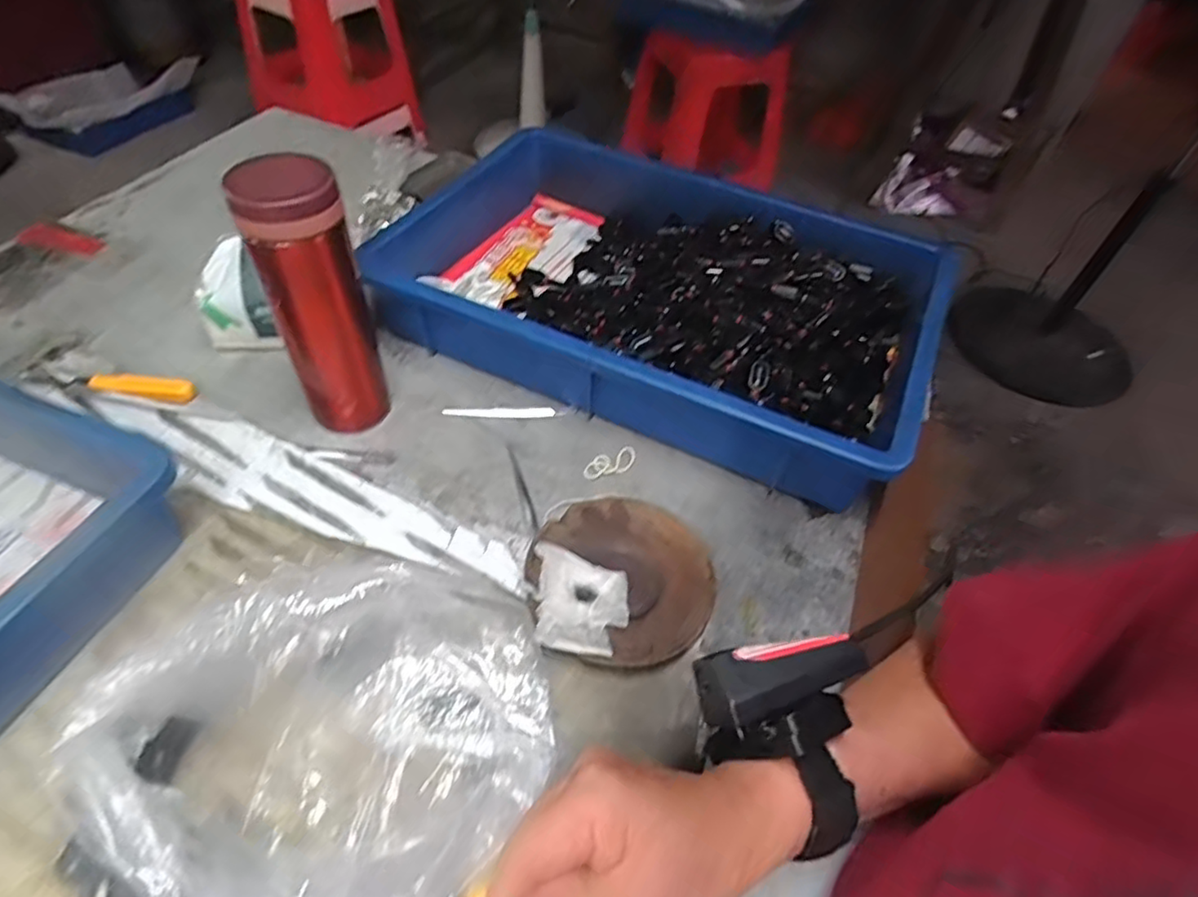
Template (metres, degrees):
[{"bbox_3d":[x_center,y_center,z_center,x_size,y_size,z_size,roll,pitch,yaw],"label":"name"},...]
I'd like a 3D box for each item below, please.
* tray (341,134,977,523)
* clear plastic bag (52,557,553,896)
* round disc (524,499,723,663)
[{"bbox_3d":[0.055,-0.133,0.560,0.414,0.081,0.284,23,51,13],"label":"tray"},{"bbox_3d":[-0.112,0.139,0.307,0.190,0.097,0.145,-25,57,-25],"label":"clear plastic bag"},{"bbox_3d":[0.014,0.081,0.412,0.116,0.007,0.113,3,50,-4],"label":"round disc"}]

